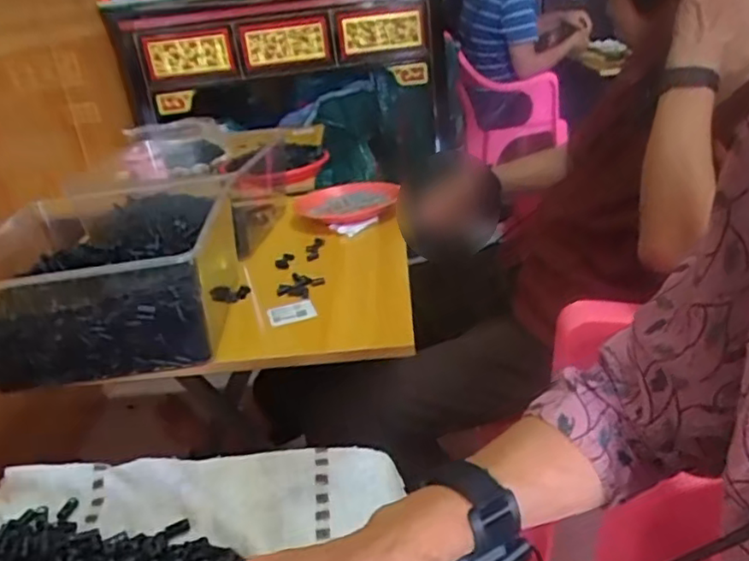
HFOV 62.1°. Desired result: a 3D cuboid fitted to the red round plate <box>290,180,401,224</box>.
[{"bbox_3d":[-0.047,-0.137,1.117,0.189,0.028,0.164,-9,28,-1],"label":"red round plate"}]

